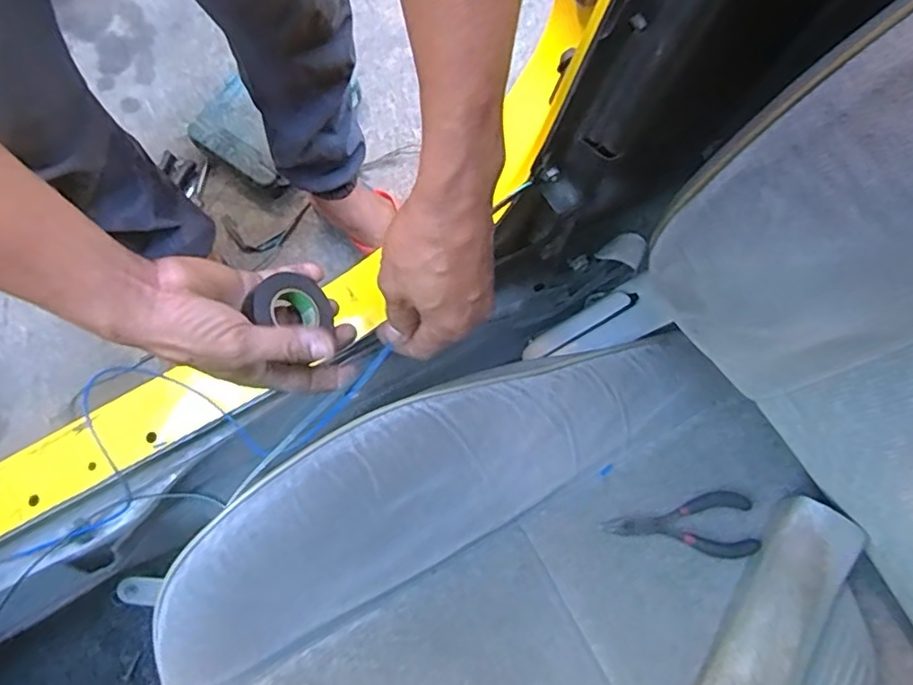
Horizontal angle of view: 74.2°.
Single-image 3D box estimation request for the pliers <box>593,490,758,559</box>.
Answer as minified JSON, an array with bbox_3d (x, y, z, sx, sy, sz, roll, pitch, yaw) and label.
[{"bbox_3d":[0.166,0.137,0.450,0.116,0.018,0.046,-2,76,0],"label":"pliers"}]

